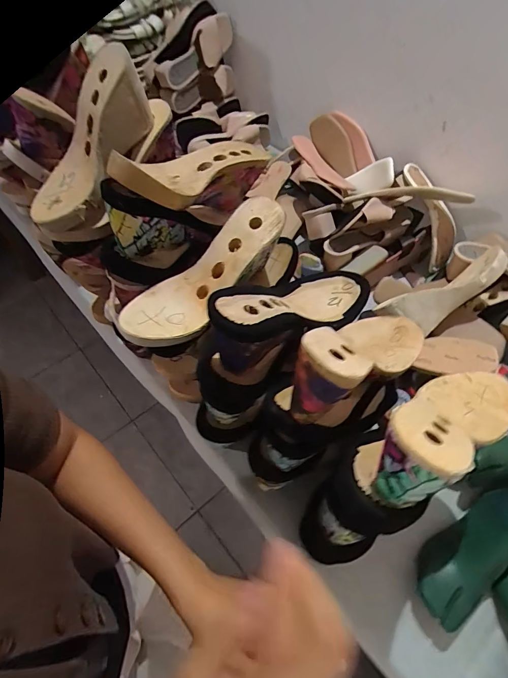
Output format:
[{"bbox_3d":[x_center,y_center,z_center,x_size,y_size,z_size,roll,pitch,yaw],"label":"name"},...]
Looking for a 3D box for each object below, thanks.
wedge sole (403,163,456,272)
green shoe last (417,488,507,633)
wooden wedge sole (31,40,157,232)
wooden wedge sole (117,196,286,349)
[{"bbox_3d":[0.373,-0.259,0.783,0.063,0.051,0.216,-12,81,-12],"label":"wedge sole"},{"bbox_3d":[0.298,0.270,0.485,0.213,0.077,0.076,-39,65,-12],"label":"green shoe last"},{"bbox_3d":[-0.216,-0.246,0.488,0.083,0.087,0.233,31,95,17],"label":"wooden wedge sole"},{"bbox_3d":[-0.056,-0.078,0.441,0.234,0.048,0.083,-42,65,-2],"label":"wooden wedge sole"}]

